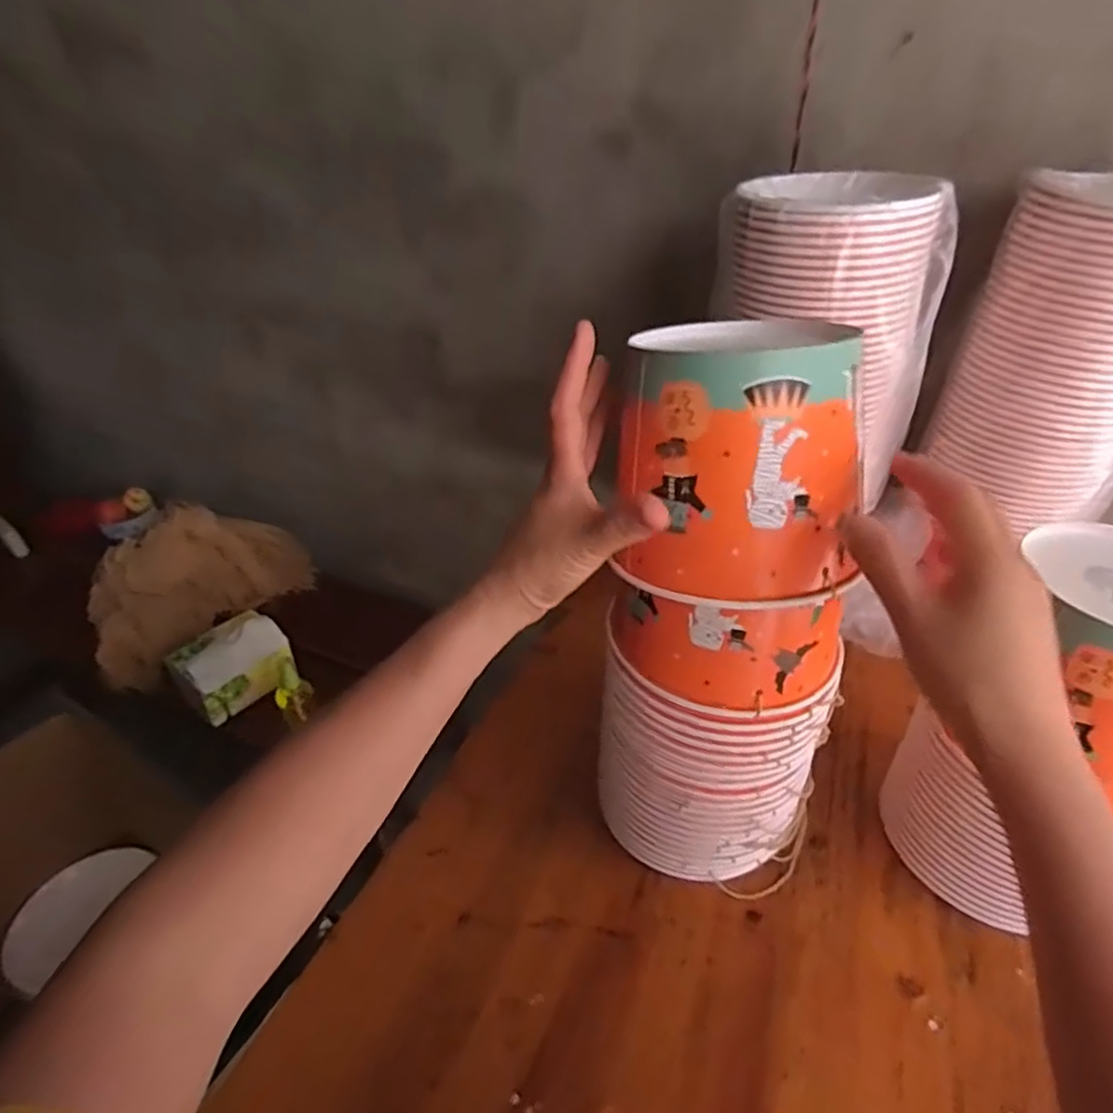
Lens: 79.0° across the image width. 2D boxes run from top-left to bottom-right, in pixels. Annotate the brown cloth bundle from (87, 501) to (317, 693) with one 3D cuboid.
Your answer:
[{"bbox_3d":[-0.559,0.027,1.046,0.131,0.188,0.327,30,46,34],"label":"brown cloth bundle"}]

